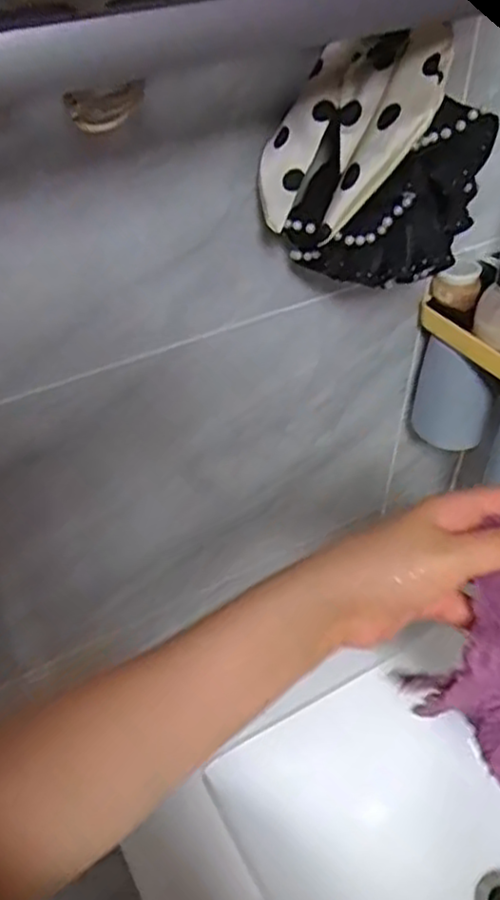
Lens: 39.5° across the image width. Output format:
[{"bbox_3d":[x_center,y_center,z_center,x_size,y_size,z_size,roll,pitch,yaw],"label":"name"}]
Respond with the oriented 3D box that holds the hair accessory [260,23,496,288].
[{"bbox_3d":[0.071,-0.169,0.415,0.096,0.126,0.121,30,53,29],"label":"hair accessory"}]

